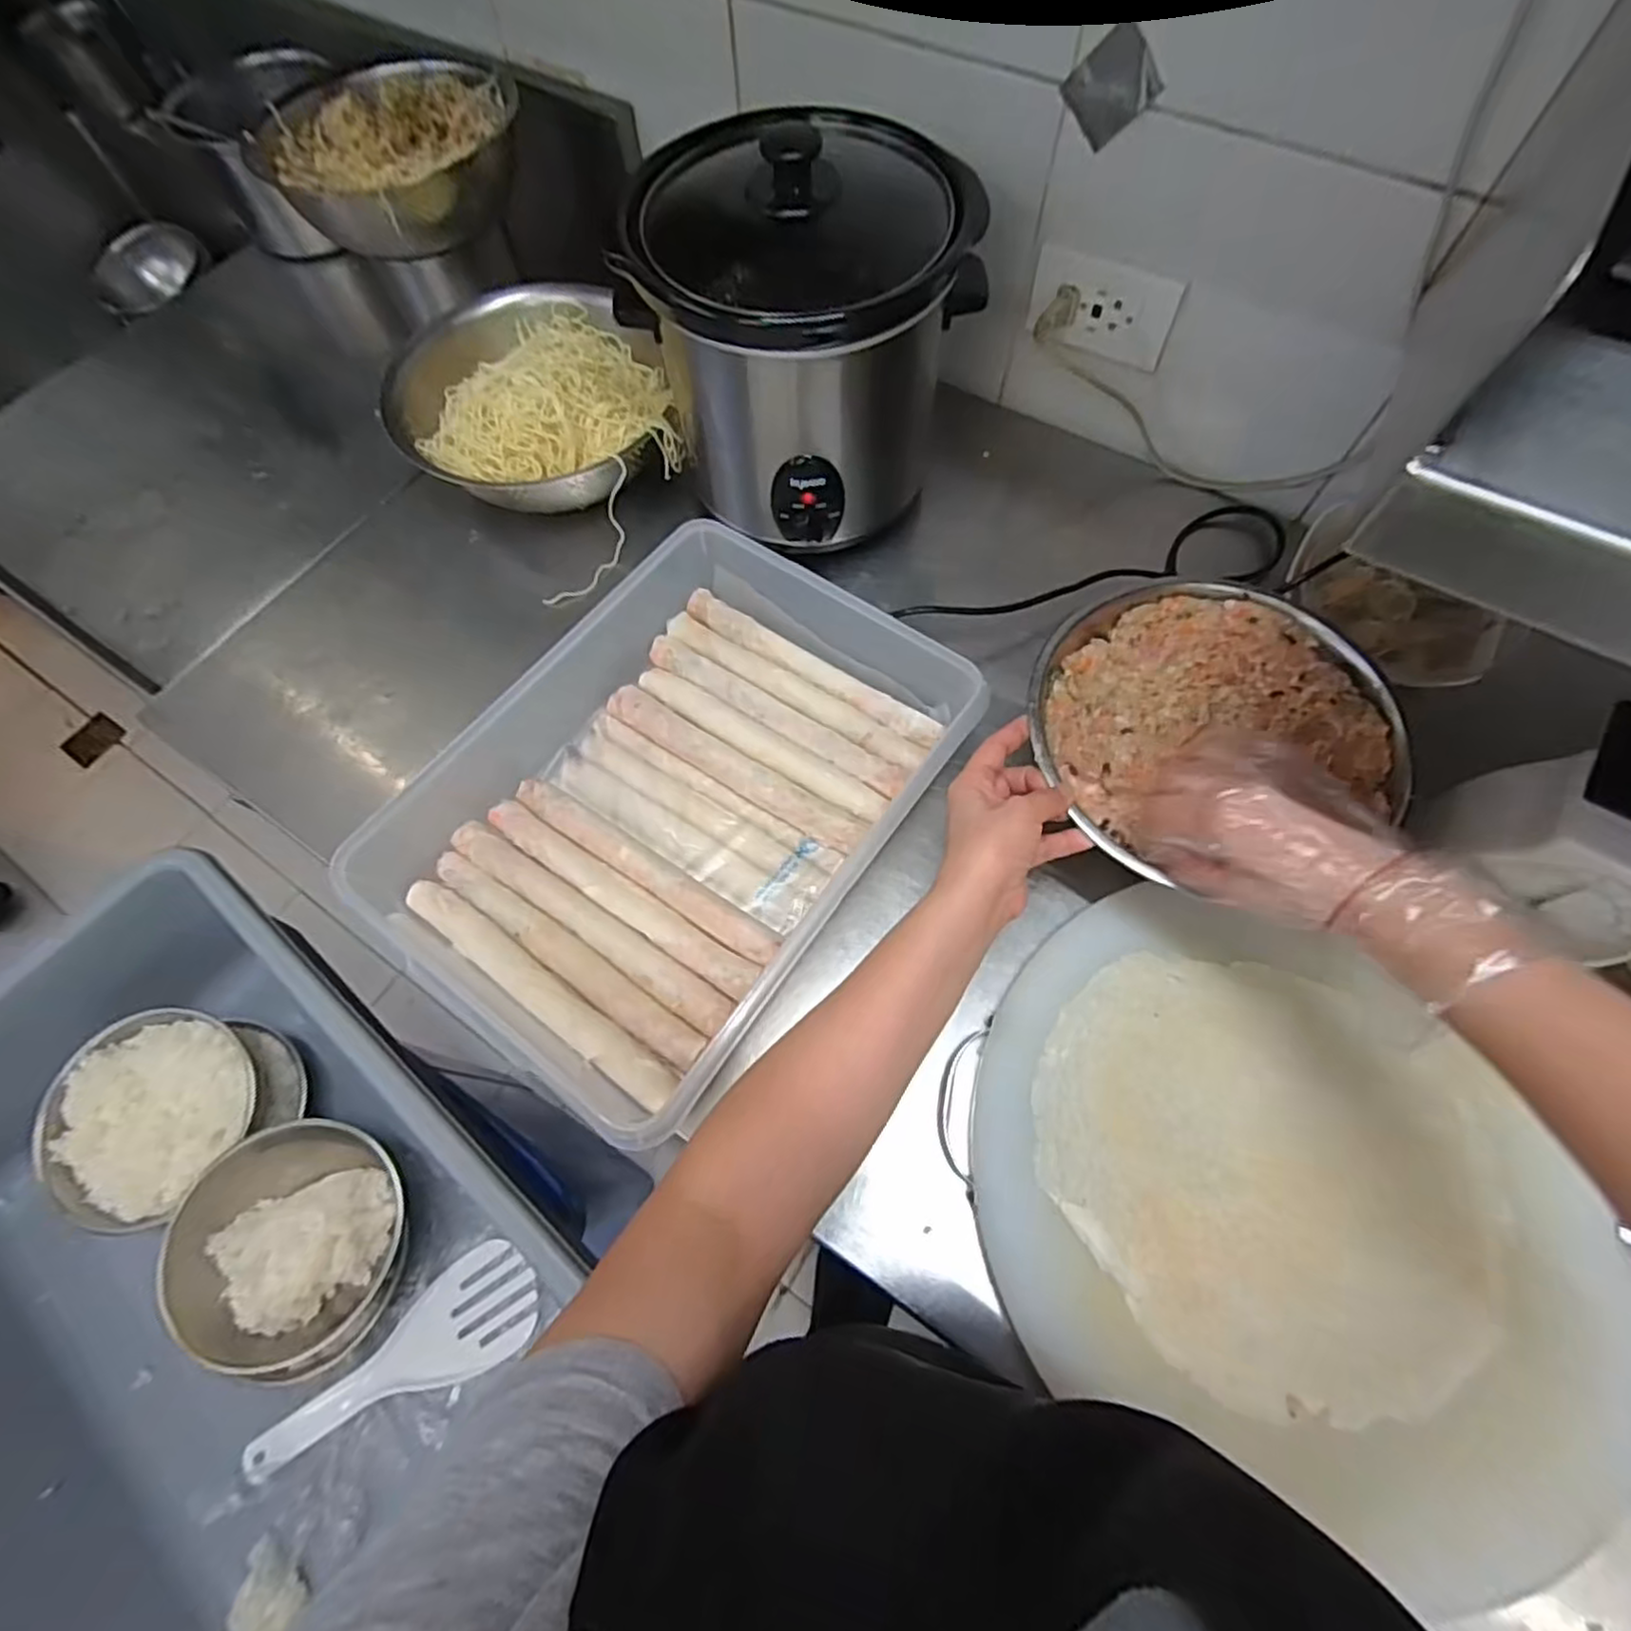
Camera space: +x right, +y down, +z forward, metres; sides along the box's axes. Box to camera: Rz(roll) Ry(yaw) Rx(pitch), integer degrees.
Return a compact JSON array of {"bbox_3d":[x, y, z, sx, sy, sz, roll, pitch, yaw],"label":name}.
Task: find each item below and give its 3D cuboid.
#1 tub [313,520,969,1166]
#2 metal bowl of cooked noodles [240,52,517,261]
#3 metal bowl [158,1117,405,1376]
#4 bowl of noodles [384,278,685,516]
[{"bbox_3d":[-0.087,-0.010,0.476,0.253,0.087,0.348,33,71,16],"label":"tub"},{"bbox_3d":[-0.395,-0.614,0.681,0.200,0.092,0.204,-1,67,2],"label":"metal bowl of cooked noodles"},{"bbox_3d":[-0.426,0.344,0.578,0.155,0.071,0.167,8,67,6],"label":"metal bowl"},{"bbox_3d":[-0.253,-0.380,0.663,0.235,0.101,0.234,-1,67,2],"label":"bowl of noodles"}]

